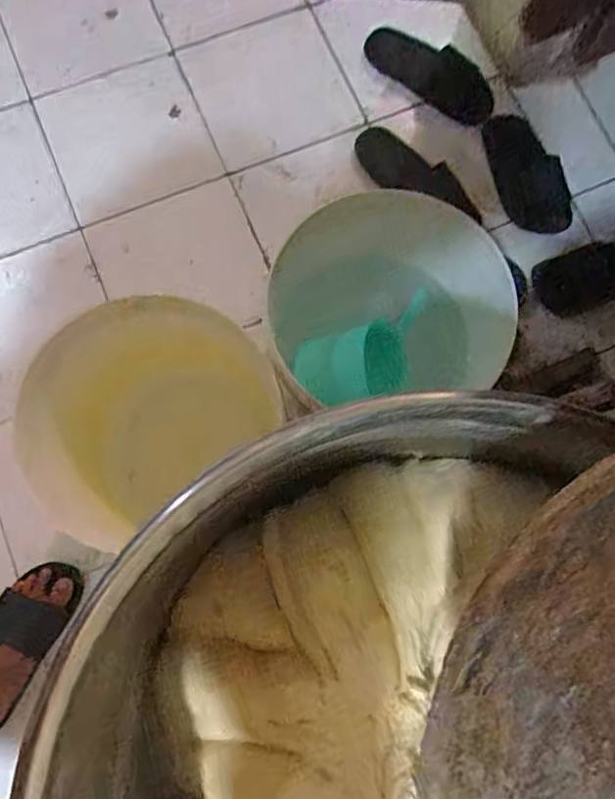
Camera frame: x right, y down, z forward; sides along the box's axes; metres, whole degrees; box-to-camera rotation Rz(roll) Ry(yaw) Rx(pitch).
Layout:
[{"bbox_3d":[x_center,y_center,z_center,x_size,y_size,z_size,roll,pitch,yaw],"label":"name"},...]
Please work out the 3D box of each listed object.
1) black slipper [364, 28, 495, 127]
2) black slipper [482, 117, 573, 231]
[{"bbox_3d":[0.238,-0.626,1.150,0.270,0.061,0.108,31,79,6],"label":"black slipper"},{"bbox_3d":[0.409,-0.419,1.120,0.113,0.049,0.249,-14,78,-4],"label":"black slipper"}]

